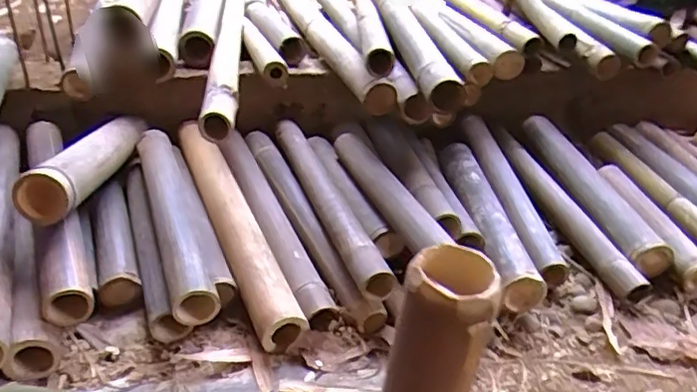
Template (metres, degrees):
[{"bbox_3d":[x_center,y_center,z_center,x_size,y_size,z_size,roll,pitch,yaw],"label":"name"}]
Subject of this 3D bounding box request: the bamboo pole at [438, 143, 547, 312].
[{"bbox_3d":[0.266,0.032,1.185,0.081,0.066,0.484,0,32,-6],"label":"bamboo pole"}]

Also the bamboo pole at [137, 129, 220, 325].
[{"bbox_3d":[-0.303,0.029,1.027,0.071,0.068,0.469,-10,35,-20],"label":"bamboo pole"}]

